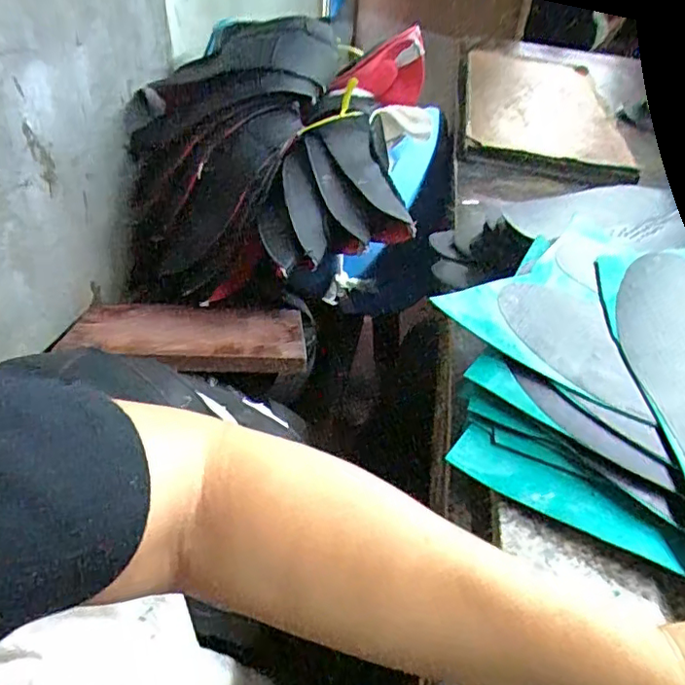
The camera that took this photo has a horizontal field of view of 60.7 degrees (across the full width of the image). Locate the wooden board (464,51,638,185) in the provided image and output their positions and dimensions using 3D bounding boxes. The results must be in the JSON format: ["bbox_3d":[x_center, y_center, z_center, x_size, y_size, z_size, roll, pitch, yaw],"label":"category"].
[{"bbox_3d":[0.356,-0.441,1.079,0.252,0.032,0.636,10,39,5],"label":"wooden board"}]

